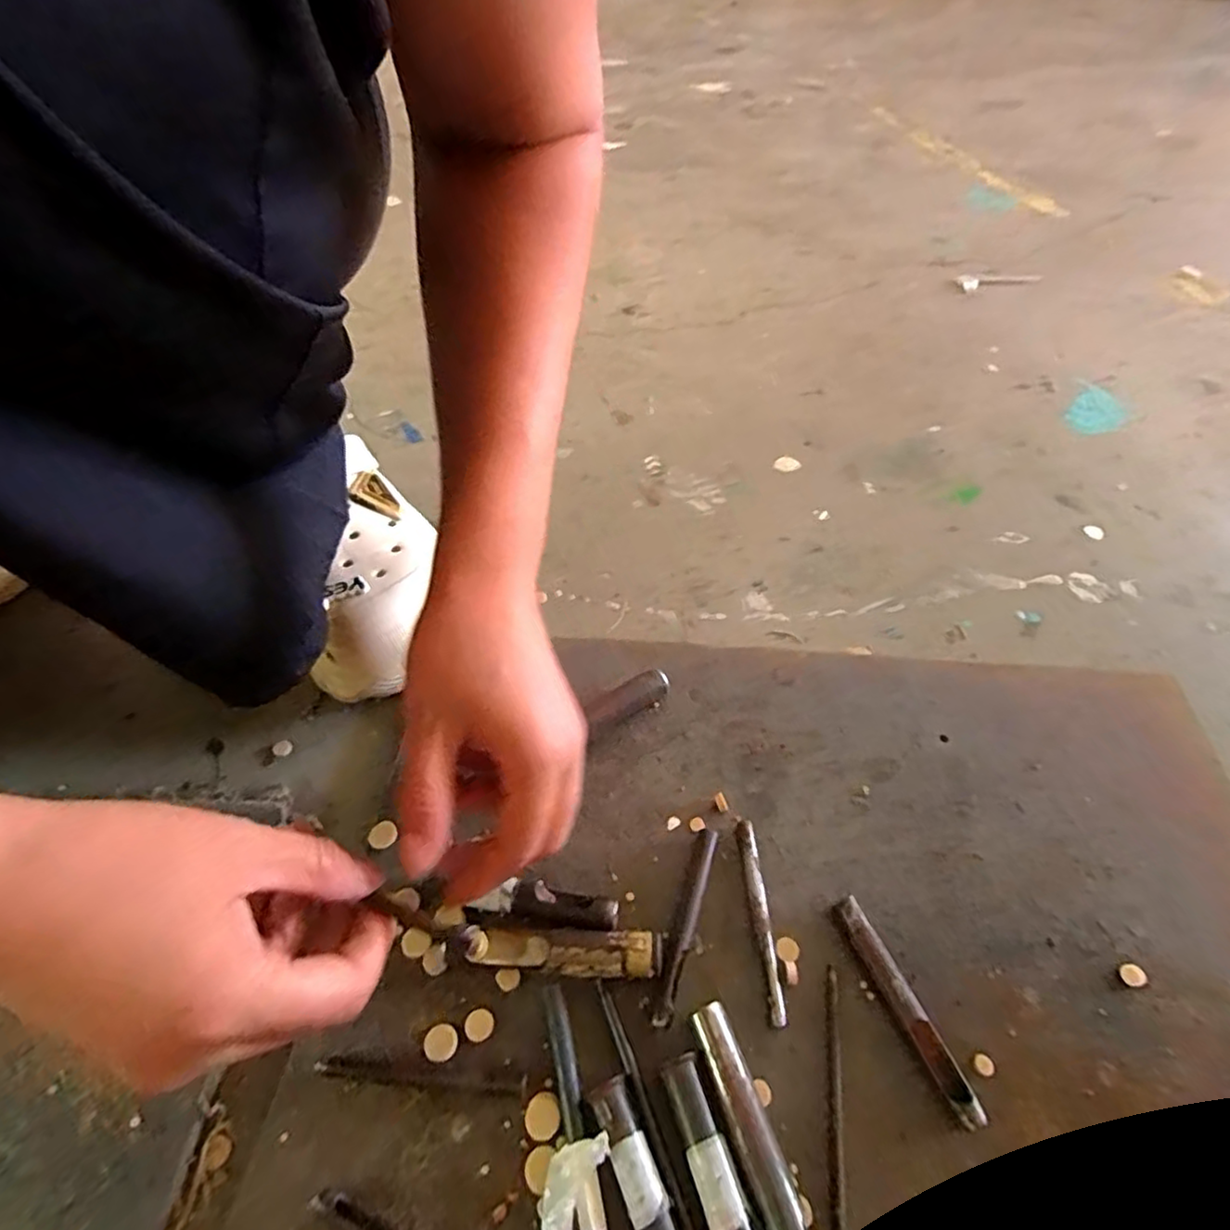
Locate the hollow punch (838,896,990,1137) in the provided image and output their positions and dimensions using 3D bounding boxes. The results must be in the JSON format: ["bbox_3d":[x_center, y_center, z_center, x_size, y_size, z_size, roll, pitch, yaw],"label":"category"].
[{"bbox_3d":[0.119,0.161,0.265,0.010,0.009,0.085,-19,52,-12],"label":"hollow punch"}]

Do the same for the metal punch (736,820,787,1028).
[{"bbox_3d":[0.066,0.136,0.290,0.008,0.006,0.084,-5,51,-1],"label":"metal punch"}]

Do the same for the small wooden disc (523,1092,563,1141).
[{"bbox_3d":[-0.028,0.193,0.246,0.015,0.004,0.014,-2,51,2],"label":"small wooden disc"}]

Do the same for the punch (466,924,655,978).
[{"bbox_3d":[-0.025,0.147,0.279,0.082,0.016,0.016,1,51,4],"label":"punch"}]

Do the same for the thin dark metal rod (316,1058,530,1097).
[{"bbox_3d":[-0.079,0.185,0.256,0.082,0.006,0.006,2,51,5],"label":"thin dark metal rod"}]

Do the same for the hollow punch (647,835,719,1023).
[{"bbox_3d":[0.033,0.139,0.288,0.008,0.008,0.084,15,53,15],"label":"hollow punch"}]

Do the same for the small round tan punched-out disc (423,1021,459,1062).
[{"bbox_3d":[-0.073,0.177,0.265,0.013,0.004,0.014,-2,51,2],"label":"small round tan punched-out disc"}]

